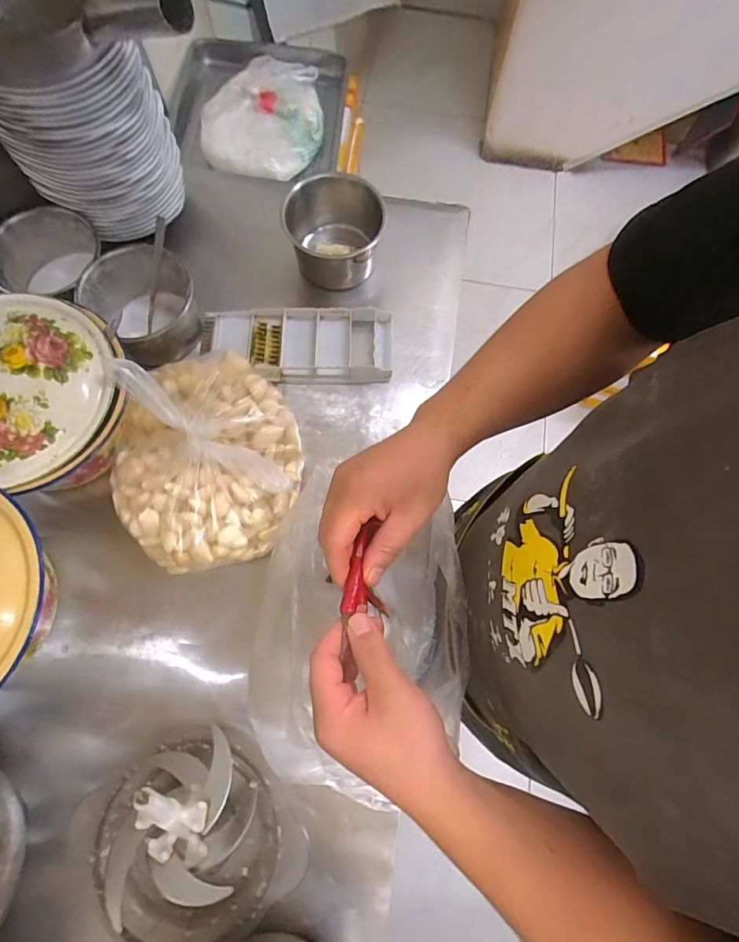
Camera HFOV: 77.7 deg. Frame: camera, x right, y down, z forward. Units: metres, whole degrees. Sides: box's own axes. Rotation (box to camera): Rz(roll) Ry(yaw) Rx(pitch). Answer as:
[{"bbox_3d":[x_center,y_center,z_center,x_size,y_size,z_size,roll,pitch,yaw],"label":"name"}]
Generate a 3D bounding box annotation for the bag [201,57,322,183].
[{"bbox_3d":[-0.203,-0.674,0.871,0.222,0.074,0.246,10,71,1],"label":"bag"}]

